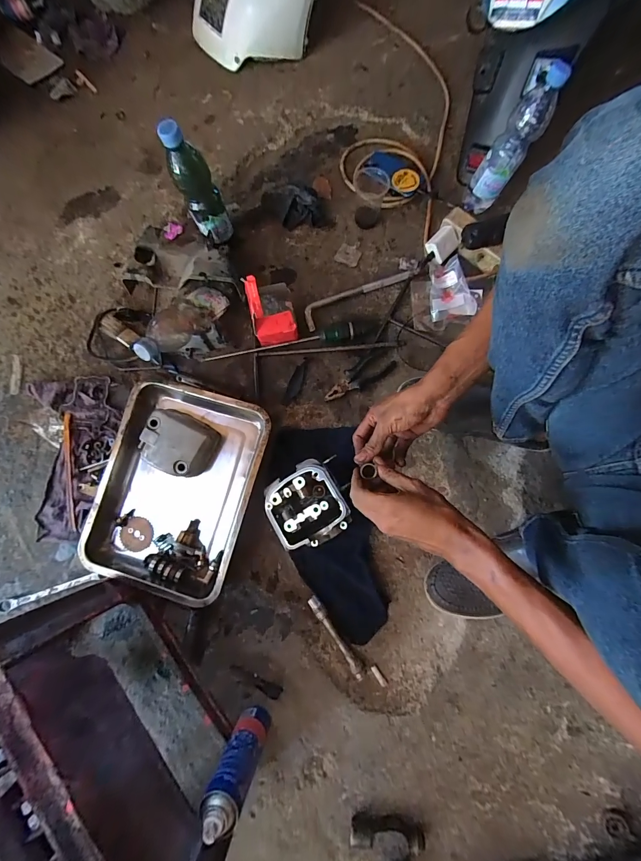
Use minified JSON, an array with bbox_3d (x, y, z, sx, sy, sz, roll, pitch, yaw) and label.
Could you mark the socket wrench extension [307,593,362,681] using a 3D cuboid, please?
[{"bbox_3d":[0.027,0.352,0.577,0.019,0.016,0.145,-35,81,-5],"label":"socket wrench extension"}]

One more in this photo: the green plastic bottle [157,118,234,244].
[{"bbox_3d":[-0.216,-0.430,0.597,0.070,0.192,0.051,-26,79,-8],"label":"green plastic bottle"}]

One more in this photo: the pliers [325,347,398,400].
[{"bbox_3d":[0.078,-0.104,0.660,0.152,0.018,0.057,-40,81,-6],"label":"pliers"}]

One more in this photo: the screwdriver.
[{"bbox_3d":[-0.058,-0.179,0.676,0.348,0.029,0.038,-12,80,-1],"label":"screwdriver"}]

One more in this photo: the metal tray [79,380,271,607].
[{"bbox_3d":[-0.254,0.102,0.602,0.257,0.068,0.345,16,80,4],"label":"metal tray"}]

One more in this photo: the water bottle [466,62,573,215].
[{"bbox_3d":[0.356,-0.532,0.644,0.072,0.230,0.063,-44,82,-6],"label":"water bottle"}]

